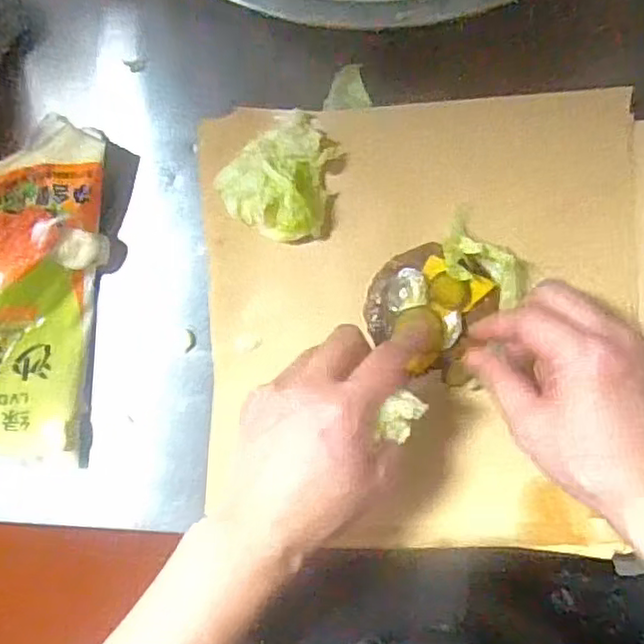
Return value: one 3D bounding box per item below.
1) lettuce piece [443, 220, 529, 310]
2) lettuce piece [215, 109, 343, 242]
[{"bbox_3d":[0.111,-0.038,0.455,0.063,0.021,0.033,36,98,0],"label":"lettuce piece"},{"bbox_3d":[-0.023,-0.096,0.459,0.082,0.039,0.075,-45,91,8],"label":"lettuce piece"}]

